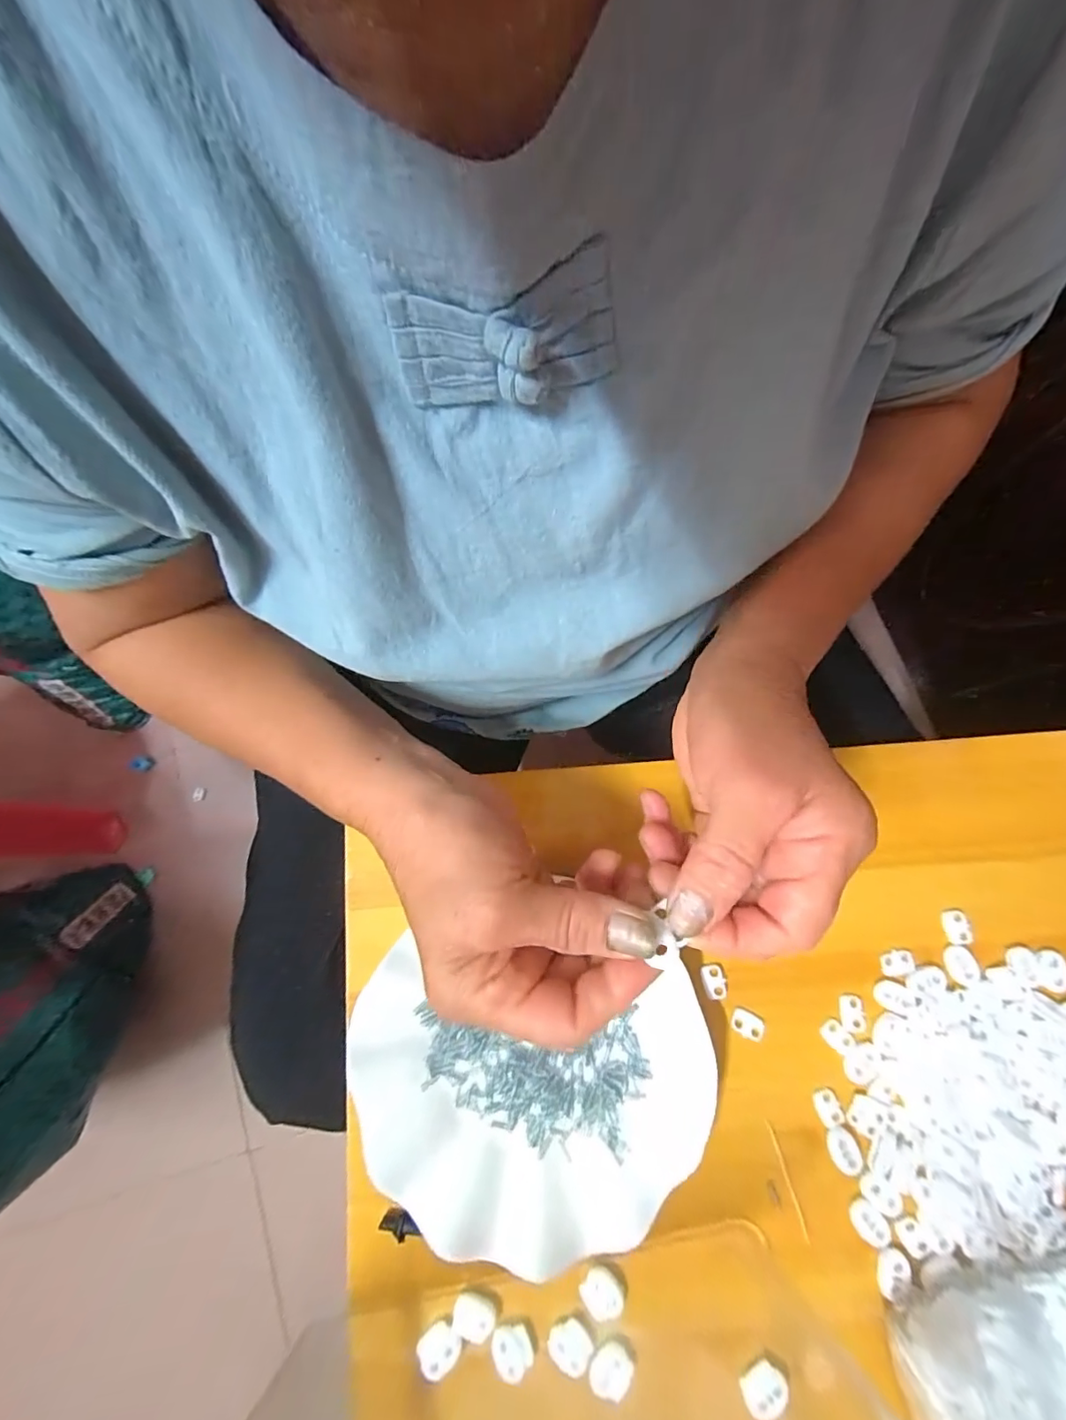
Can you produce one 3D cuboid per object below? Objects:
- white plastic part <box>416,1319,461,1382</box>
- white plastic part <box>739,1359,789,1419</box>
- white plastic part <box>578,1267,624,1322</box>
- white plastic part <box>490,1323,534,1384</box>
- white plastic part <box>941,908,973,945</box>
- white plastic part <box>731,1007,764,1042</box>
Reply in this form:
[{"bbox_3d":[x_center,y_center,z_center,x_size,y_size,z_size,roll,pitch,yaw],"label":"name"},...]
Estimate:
[{"bbox_3d":[-0.049,0.331,0.259,0.022,0.004,0.020,0,80,0],"label":"white plastic part"},{"bbox_3d":[0.119,0.351,0.258,0.023,0.004,0.019,-30,82,-5],"label":"white plastic part"},{"bbox_3d":[0.036,0.308,0.264,0.019,0.005,0.020,0,80,0],"label":"white plastic part"},{"bbox_3d":[-0.011,0.332,0.259,0.021,0.005,0.021,-2,80,0],"label":"white plastic part"},{"bbox_3d":[0.253,0.130,0.299,0.013,0.006,0.019,-1,80,0],"label":"white plastic part"},{"bbox_3d":[0.123,0.181,0.288,0.017,0.004,0.014,19,81,3],"label":"white plastic part"}]

